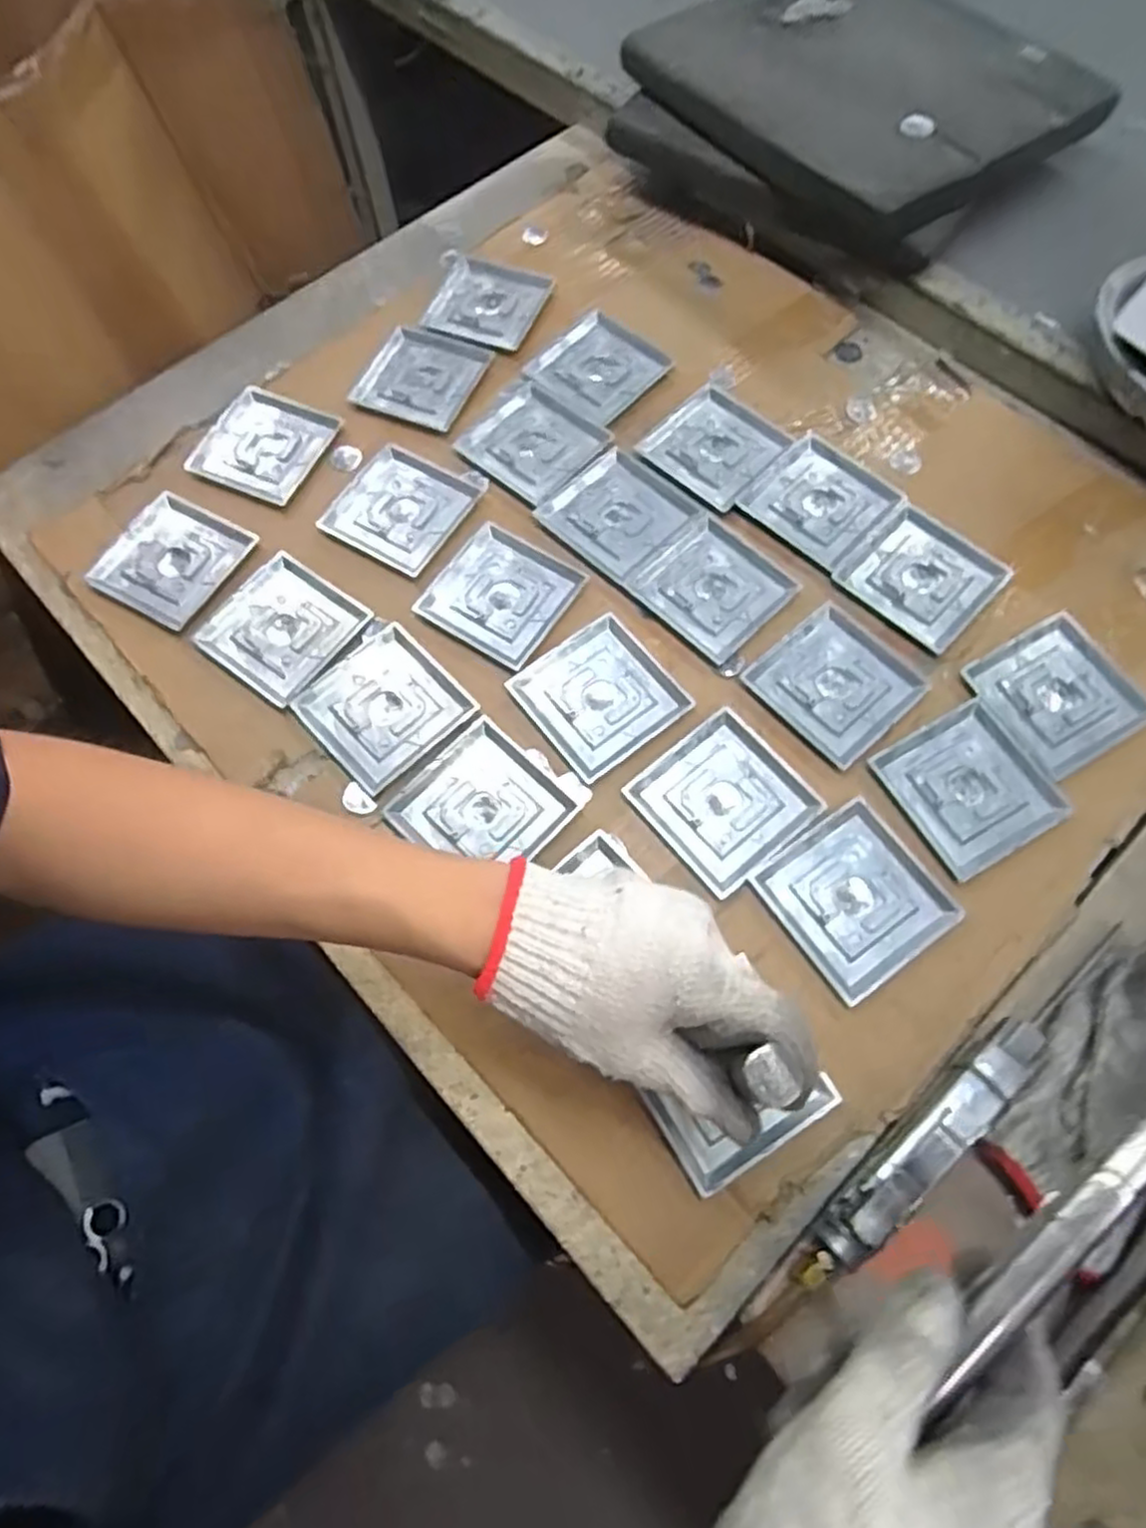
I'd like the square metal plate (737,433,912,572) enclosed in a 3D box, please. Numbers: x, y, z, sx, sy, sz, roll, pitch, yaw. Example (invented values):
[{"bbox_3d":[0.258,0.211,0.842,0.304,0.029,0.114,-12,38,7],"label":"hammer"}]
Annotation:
[{"bbox_3d":[0.183,-0.193,0.542,0.093,0.004,0.088,41,75,16],"label":"square metal plate"}]

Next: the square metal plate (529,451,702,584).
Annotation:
[{"bbox_3d":[0.034,-0.184,0.543,0.090,0.004,0.088,42,75,16],"label":"square metal plate"}]

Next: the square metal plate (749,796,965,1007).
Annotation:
[{"bbox_3d":[0.167,0.079,0.436,0.089,0.006,0.089,-33,71,-11],"label":"square metal plate"}]

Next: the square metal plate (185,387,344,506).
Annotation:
[{"bbox_3d":[-0.239,-0.248,0.572,0.085,0.006,0.088,26,71,11],"label":"square metal plate"}]

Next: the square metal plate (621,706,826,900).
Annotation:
[{"bbox_3d":[0.094,0.021,0.461,0.091,0.005,0.090,-38,72,-12],"label":"square metal plate"}]

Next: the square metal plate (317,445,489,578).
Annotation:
[{"bbox_3d":[-0.127,-0.192,0.546,0.087,0.004,0.092,29,72,12],"label":"square metal plate"}]

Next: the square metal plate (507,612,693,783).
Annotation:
[{"bbox_3d":[0.018,-0.046,0.487,0.090,0.004,0.089,-34,71,-11],"label":"square metal plate"}]

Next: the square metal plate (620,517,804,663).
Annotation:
[{"bbox_3d":[0.098,-0.126,0.517,0.087,0.004,0.091,-42,73,-14],"label":"square metal plate"}]

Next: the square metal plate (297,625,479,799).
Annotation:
[{"bbox_3d":[-0.124,-0.037,0.489,0.092,0.004,0.089,-41,73,-14],"label":"square metal plate"}]

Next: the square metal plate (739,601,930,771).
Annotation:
[{"bbox_3d":[0.175,-0.054,0.490,0.089,0.004,0.088,-40,73,-13],"label":"square metal plate"}]

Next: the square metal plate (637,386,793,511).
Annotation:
[{"bbox_3d":[0.109,-0.245,0.566,0.086,0.004,0.087,40,75,16],"label":"square metal plate"}]

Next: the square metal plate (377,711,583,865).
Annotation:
[{"bbox_3d":[-0.057,0.026,0.462,0.087,0.004,0.087,41,75,16],"label":"square metal plate"}]

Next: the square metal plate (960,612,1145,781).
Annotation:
[{"bbox_3d":[0.318,-0.046,0.483,0.090,0.007,0.091,-30,71,-10],"label":"square metal plate"}]

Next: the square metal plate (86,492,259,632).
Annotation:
[{"bbox_3d":[-0.289,-0.147,0.536,0.088,0.006,0.089,28,72,12],"label":"square metal plate"}]

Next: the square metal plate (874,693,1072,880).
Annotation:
[{"bbox_3d":[0.248,0.014,0.460,0.089,0.006,0.089,-28,70,-9],"label":"square metal plate"}]

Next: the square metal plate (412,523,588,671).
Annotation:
[{"bbox_3d":[-0.050,-0.120,0.519,0.088,0.004,0.087,30,72,12],"label":"square metal plate"}]

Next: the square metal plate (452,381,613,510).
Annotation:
[{"bbox_3d":[-0.032,-0.247,0.571,0.093,0.007,0.086,40,74,15],"label":"square metal plate"}]

